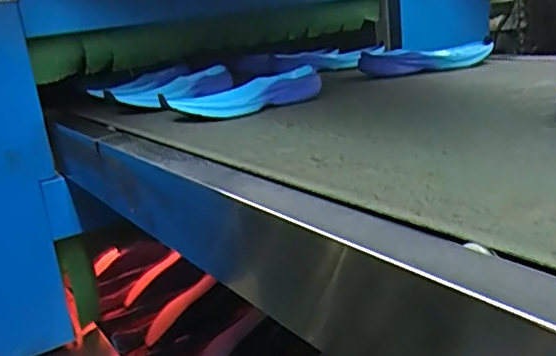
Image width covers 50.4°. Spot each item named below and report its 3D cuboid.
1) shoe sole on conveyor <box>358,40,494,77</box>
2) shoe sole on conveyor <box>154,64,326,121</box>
[{"bbox_3d":[0.265,-0.213,1.060,0.234,0.038,0.075,-2,17,16],"label":"shoe sole on conveyor"},{"bbox_3d":[-0.046,-0.117,0.847,0.245,0.042,0.076,-15,18,-26],"label":"shoe sole on conveyor"}]

